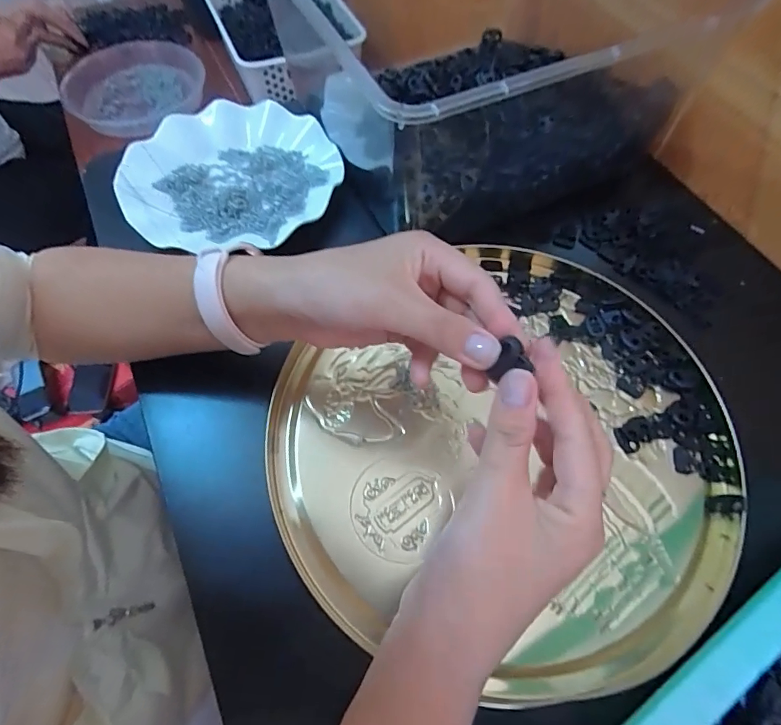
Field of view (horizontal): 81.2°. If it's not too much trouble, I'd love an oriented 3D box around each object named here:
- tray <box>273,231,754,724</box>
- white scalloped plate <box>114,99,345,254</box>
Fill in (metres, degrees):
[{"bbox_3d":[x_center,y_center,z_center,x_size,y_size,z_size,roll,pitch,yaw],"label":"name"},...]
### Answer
[{"bbox_3d":[0.082,0.056,0.303,0.304,0.010,0.266,-30,66,-14],"label":"tray"},{"bbox_3d":[-0.141,-0.164,0.403,0.178,0.027,0.176,0,63,1],"label":"white scalloped plate"}]

